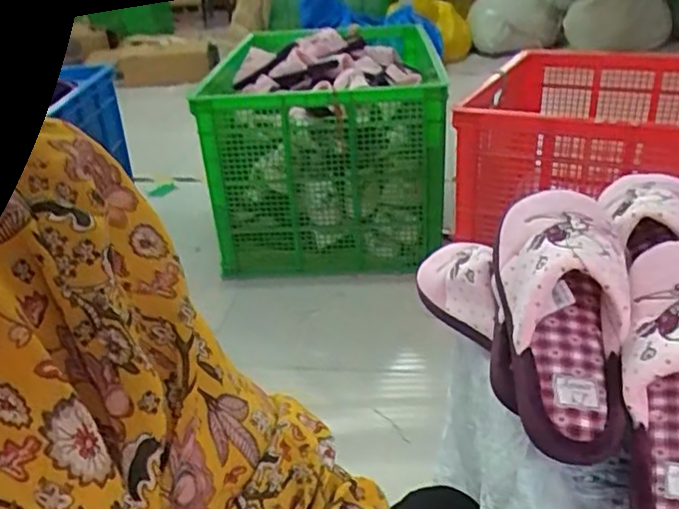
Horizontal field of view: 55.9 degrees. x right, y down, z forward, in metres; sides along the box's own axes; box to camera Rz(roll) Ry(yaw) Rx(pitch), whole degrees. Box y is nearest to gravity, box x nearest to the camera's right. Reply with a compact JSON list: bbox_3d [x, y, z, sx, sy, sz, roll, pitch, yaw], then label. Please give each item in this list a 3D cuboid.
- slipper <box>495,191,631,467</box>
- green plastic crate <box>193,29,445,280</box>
[{"bbox_3d":[0.178,0.037,0.508,0.097,0.079,0.243,0,66,8],"label":"slipper"},{"bbox_3d":[-0.027,-0.325,1.918,0.623,0.549,0.647,-1,28,5],"label":"green plastic crate"}]

